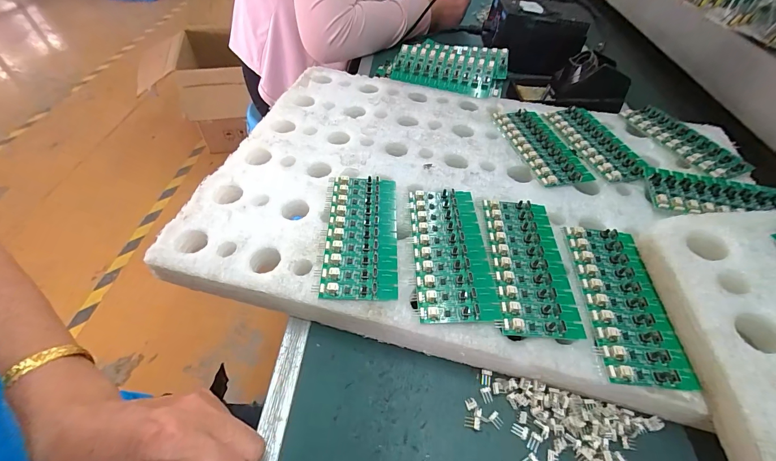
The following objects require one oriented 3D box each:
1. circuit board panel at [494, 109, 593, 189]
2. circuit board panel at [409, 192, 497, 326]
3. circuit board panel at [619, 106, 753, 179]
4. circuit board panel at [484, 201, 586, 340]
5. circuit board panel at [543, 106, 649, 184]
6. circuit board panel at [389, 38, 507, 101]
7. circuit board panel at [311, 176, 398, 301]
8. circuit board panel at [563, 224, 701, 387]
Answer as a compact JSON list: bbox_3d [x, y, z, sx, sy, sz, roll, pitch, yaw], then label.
[{"bbox_3d":[0.181,-0.102,0.411,0.061,0.008,0.135,-10,51,-10],"label":"circuit board panel"},{"bbox_3d":[0.052,0.015,0.305,0.060,0.007,0.137,0,50,-1],"label":"circuit board panel"},{"bbox_3d":[0.348,-0.109,0.413,0.055,0.006,0.138,-18,53,-16],"label":"circuit board panel"},{"bbox_3d":[0.122,0.025,0.301,0.062,0.004,0.136,4,50,2],"label":"circuit board panel"},{"bbox_3d":[0.249,-0.108,0.417,0.068,0.007,0.140,-10,51,-10],"label":"circuit board panel"},{"bbox_3d":[0.089,-0.242,0.511,0.162,0.026,0.092,14,76,10],"label":"circuit board panel"},{"bbox_3d":[-0.024,-0.001,0.316,0.064,0.008,0.138,2,50,0],"label":"circuit board panel"},{"bbox_3d":[0.190,0.052,0.280,0.060,0.005,0.137,5,50,3],"label":"circuit board panel"}]

